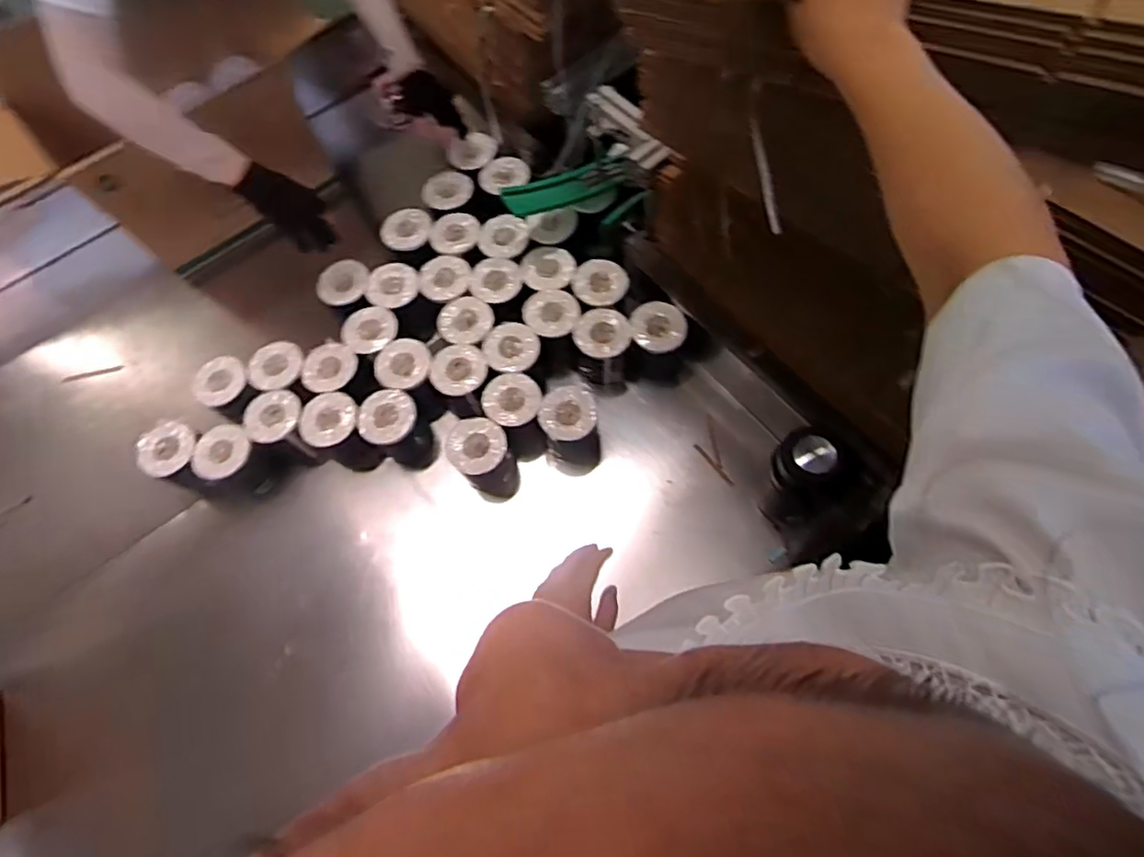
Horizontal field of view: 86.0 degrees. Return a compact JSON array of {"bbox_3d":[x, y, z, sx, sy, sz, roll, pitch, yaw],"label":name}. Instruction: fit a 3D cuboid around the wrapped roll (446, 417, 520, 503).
[{"bbox_3d":[-0.152,0.057,1.061,0.100,0.129,0.109,-20,68,-5],"label":"wrapped roll"}]

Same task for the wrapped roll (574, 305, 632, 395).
[{"bbox_3d":[0.057,-0.136,1.135,0.095,0.176,0.090,-1,67,3],"label":"wrapped roll"}]

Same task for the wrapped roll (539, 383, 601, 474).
[{"bbox_3d":[-0.001,0.009,1.089,0.095,0.191,0.091,-1,67,3],"label":"wrapped roll"}]

